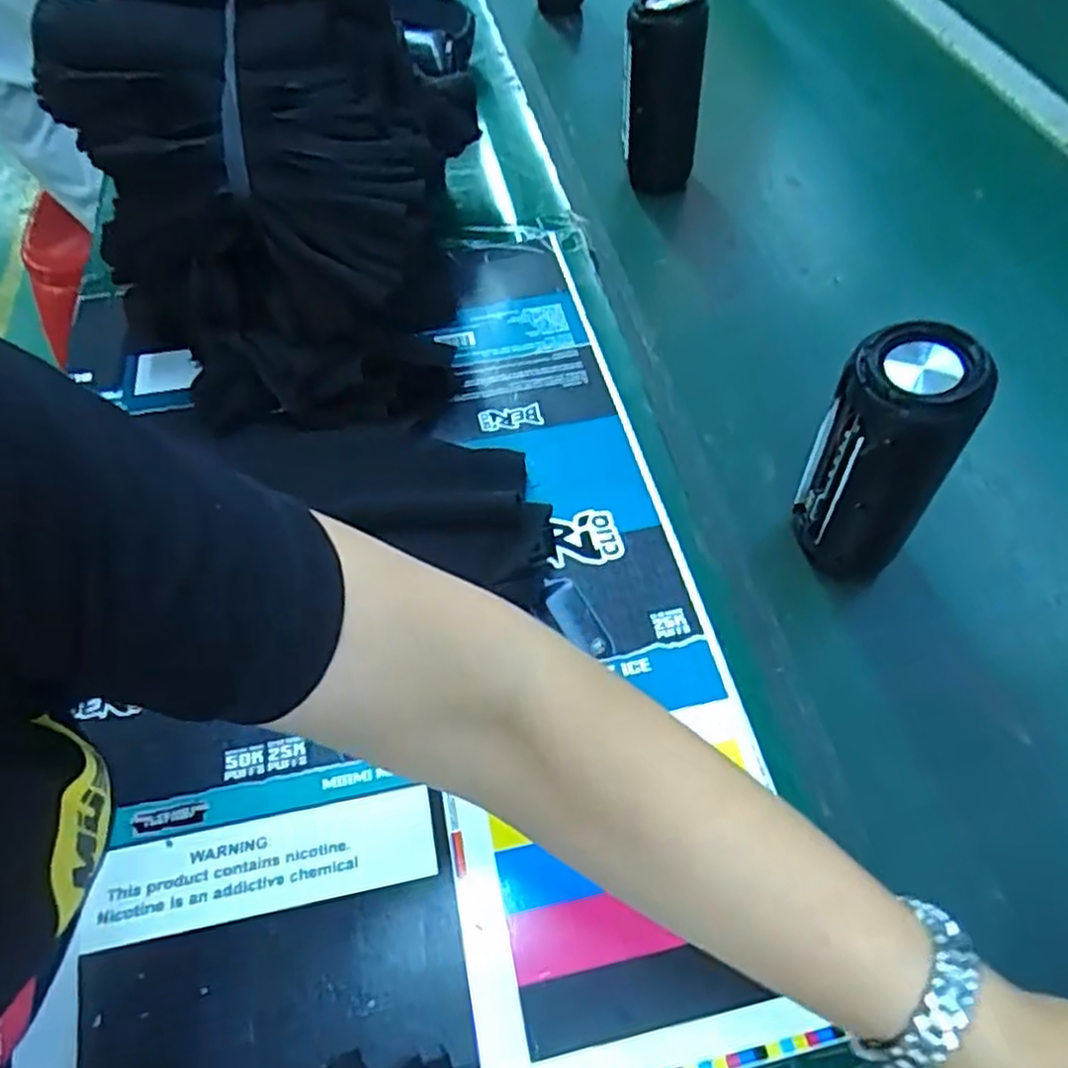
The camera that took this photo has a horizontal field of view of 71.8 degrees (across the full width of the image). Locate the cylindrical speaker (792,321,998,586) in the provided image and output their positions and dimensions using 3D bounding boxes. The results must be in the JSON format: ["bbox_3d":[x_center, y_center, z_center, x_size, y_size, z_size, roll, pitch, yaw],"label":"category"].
[{"bbox_3d":[0.177,-0.038,0.388,0.048,0.143,0.064,-14,57,-10],"label":"cylindrical speaker"}]

